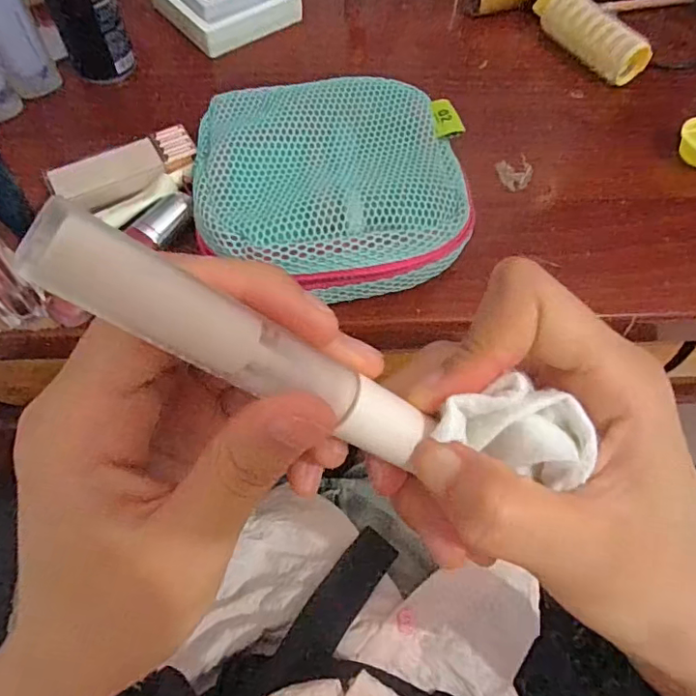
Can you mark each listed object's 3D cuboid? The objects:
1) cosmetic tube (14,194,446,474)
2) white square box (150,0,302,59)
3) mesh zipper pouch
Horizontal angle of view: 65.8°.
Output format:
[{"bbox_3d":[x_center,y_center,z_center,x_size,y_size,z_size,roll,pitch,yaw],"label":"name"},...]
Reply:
[{"bbox_3d":[-0.018,0.002,0.112,0.091,0.010,0.014,31,57,-29],"label":"cosmetic tube"},{"bbox_3d":[-0.095,-0.275,0.423,0.089,0.033,0.086,-33,67,-19],"label":"white square box"},{"bbox_3d":[-0.008,-0.094,0.308,0.145,0.042,0.148,-2,61,-4],"label":"mesh zipper pouch"}]

